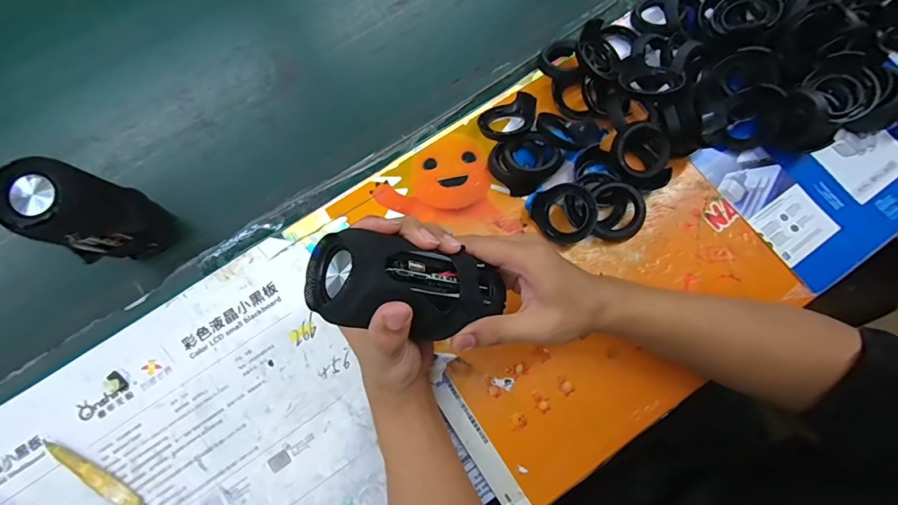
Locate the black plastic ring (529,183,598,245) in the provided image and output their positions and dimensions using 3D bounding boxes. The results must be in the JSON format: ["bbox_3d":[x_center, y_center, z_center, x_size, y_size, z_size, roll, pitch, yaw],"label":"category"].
[{"bbox_3d":[0.119,-0.042,0.427,0.064,0.019,0.059,49,116,14],"label":"black plastic ring"}]

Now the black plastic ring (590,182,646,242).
[{"bbox_3d":[0.173,-0.040,0.431,0.060,0.018,0.060,0,104,1],"label":"black plastic ring"}]

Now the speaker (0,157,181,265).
[{"bbox_3d":[-0.325,-0.030,0.389,0.063,0.149,0.055,-30,78,-6],"label":"speaker"}]

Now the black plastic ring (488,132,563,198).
[{"bbox_3d":[0.081,-0.097,0.444,0.067,0.032,0.058,-28,77,-5],"label":"black plastic ring"}]

